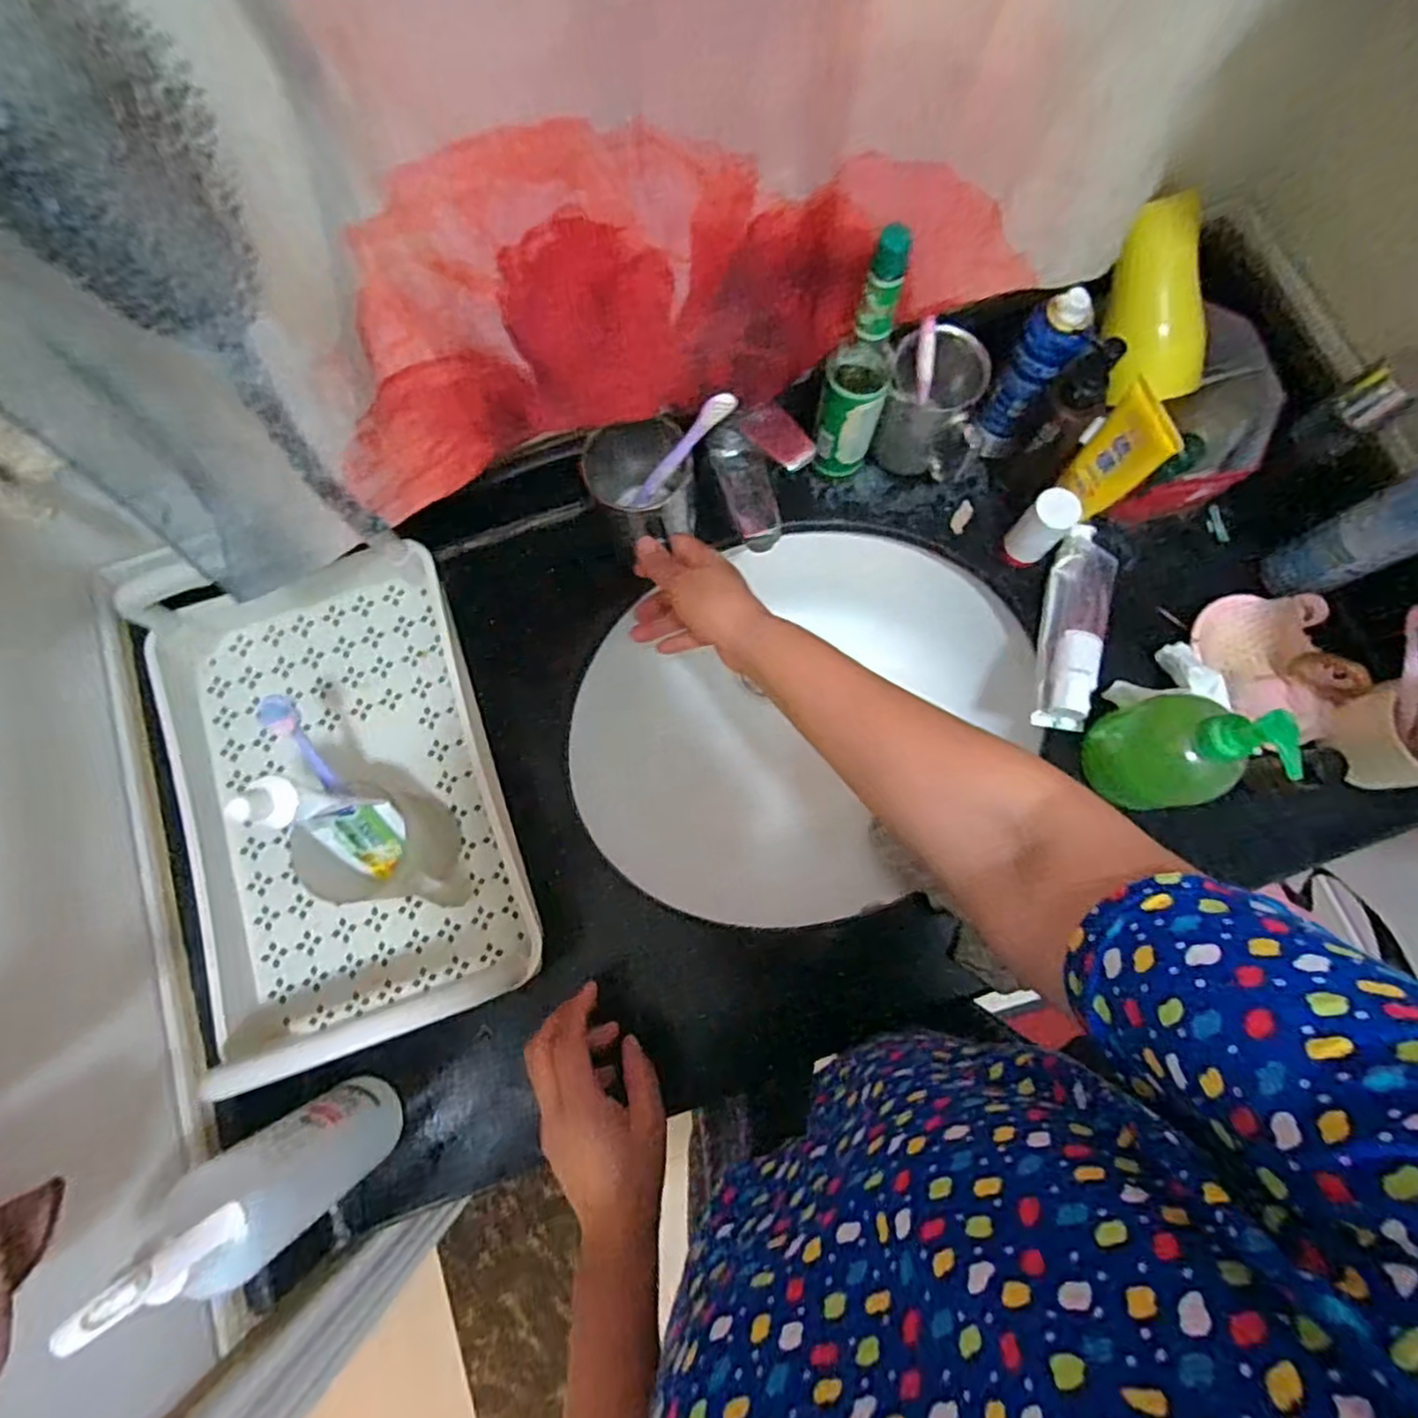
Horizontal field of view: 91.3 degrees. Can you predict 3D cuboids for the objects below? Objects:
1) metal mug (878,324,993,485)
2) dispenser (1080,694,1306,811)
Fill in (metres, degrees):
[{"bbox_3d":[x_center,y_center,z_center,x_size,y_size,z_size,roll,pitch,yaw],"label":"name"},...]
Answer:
[{"bbox_3d":[0.186,-0.251,0.592,0.081,0.096,0.085,10,78,2],"label":"metal mug"},{"bbox_3d":[0.348,0.027,0.498,0.069,0.153,0.083,-19,79,-4],"label":"dispenser"}]

